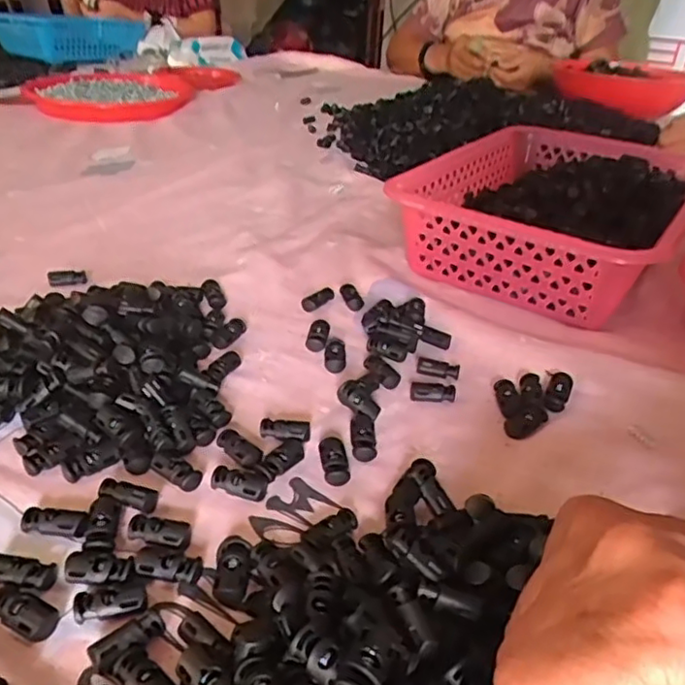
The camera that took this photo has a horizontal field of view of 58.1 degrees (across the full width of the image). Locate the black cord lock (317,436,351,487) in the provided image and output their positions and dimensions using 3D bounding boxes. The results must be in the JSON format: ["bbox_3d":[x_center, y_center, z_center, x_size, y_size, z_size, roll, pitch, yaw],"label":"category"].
[{"bbox_3d":[-0.005,0.062,0.327,0.013,0.008,0.029,-5,33,-12],"label":"black cord lock"}]

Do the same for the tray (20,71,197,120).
[{"bbox_3d":[-0.369,-0.401,0.993,0.247,0.037,0.216,-5,33,-13],"label":"tray"}]

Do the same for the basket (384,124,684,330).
[{"bbox_3d":[0.197,-0.122,0.569,0.202,0.077,0.309,22,37,27],"label":"basket"}]

